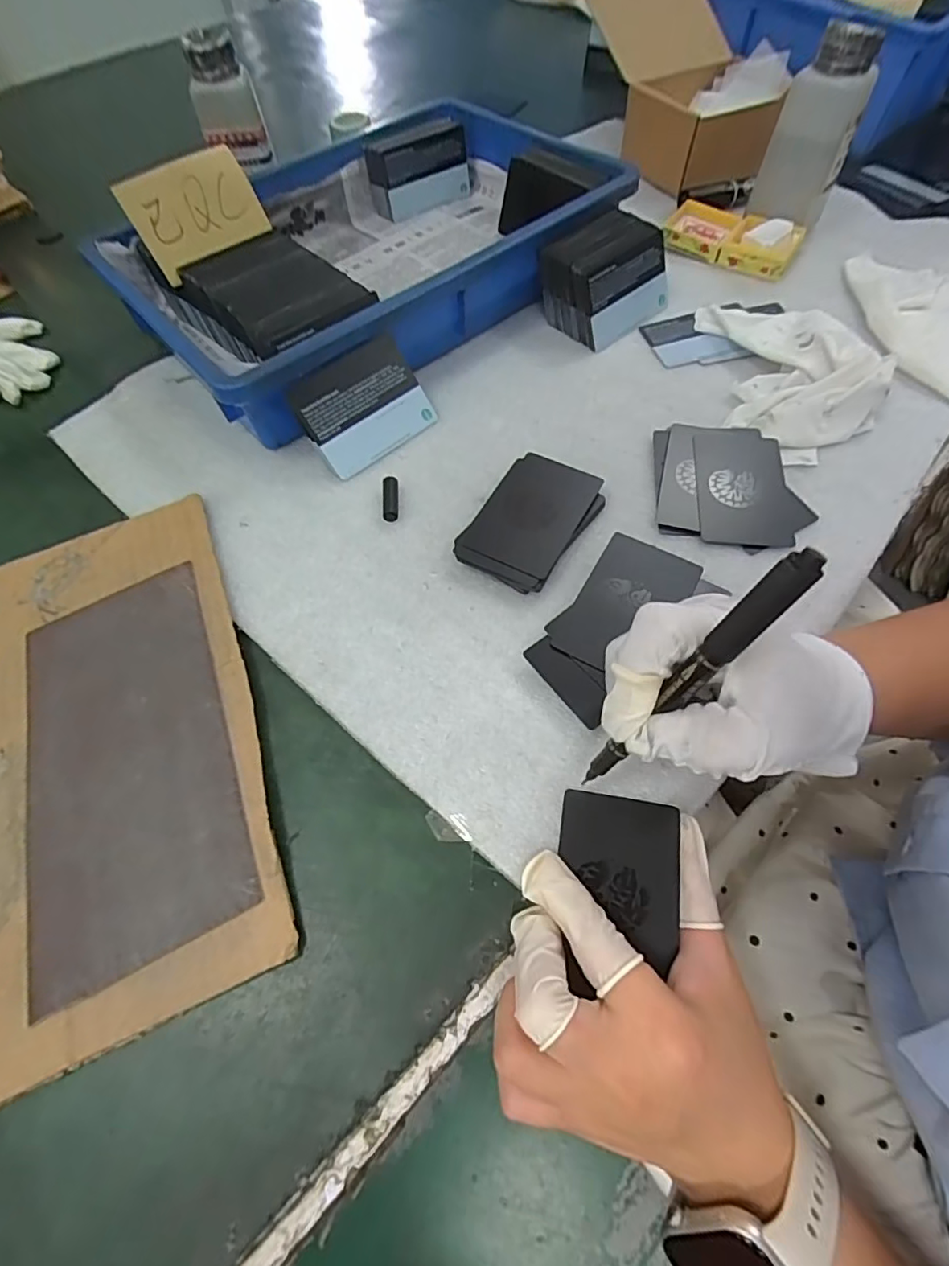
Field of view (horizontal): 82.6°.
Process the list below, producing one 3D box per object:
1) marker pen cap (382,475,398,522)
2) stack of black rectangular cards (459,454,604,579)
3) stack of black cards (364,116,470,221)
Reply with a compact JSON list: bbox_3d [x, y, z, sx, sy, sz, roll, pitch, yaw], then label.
[{"bbox_3d":[-0.053,-0.085,0.344,0.010,0.010,0.031,-5,61,0],"label":"marker pen cap"},{"bbox_3d":[0.036,-0.072,0.331,0.054,0.013,0.086,26,66,16],"label":"stack of black rectangular cards"},{"bbox_3d":[-0.051,-0.433,0.505,0.094,0.055,0.028,-21,62,-8],"label":"stack of black cards"}]

